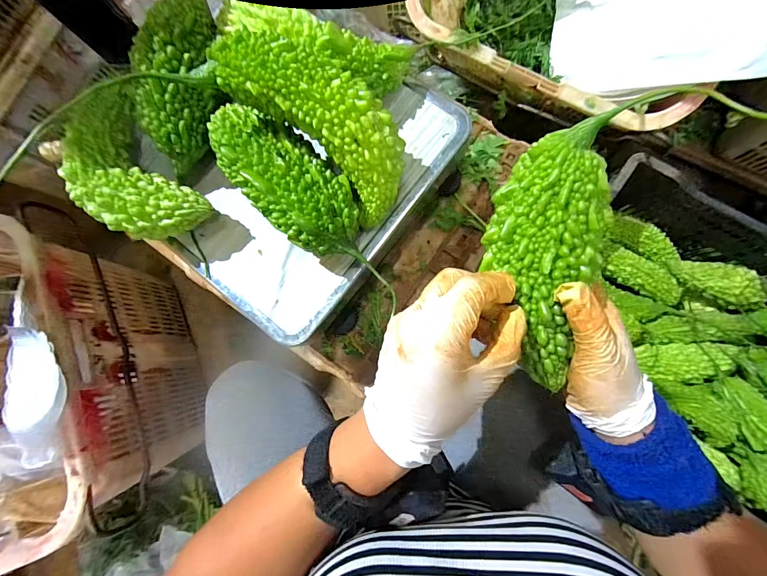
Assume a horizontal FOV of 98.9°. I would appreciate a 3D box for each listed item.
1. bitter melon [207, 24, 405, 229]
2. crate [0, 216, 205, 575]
[{"bbox_3d":[-0.044,-0.139,0.275,0.176,0.062,0.087,42,87,-17],"label":"bitter melon"},{"bbox_3d":[-0.714,0.222,0.569,0.685,0.367,0.452,-21,81,2],"label":"crate"}]

